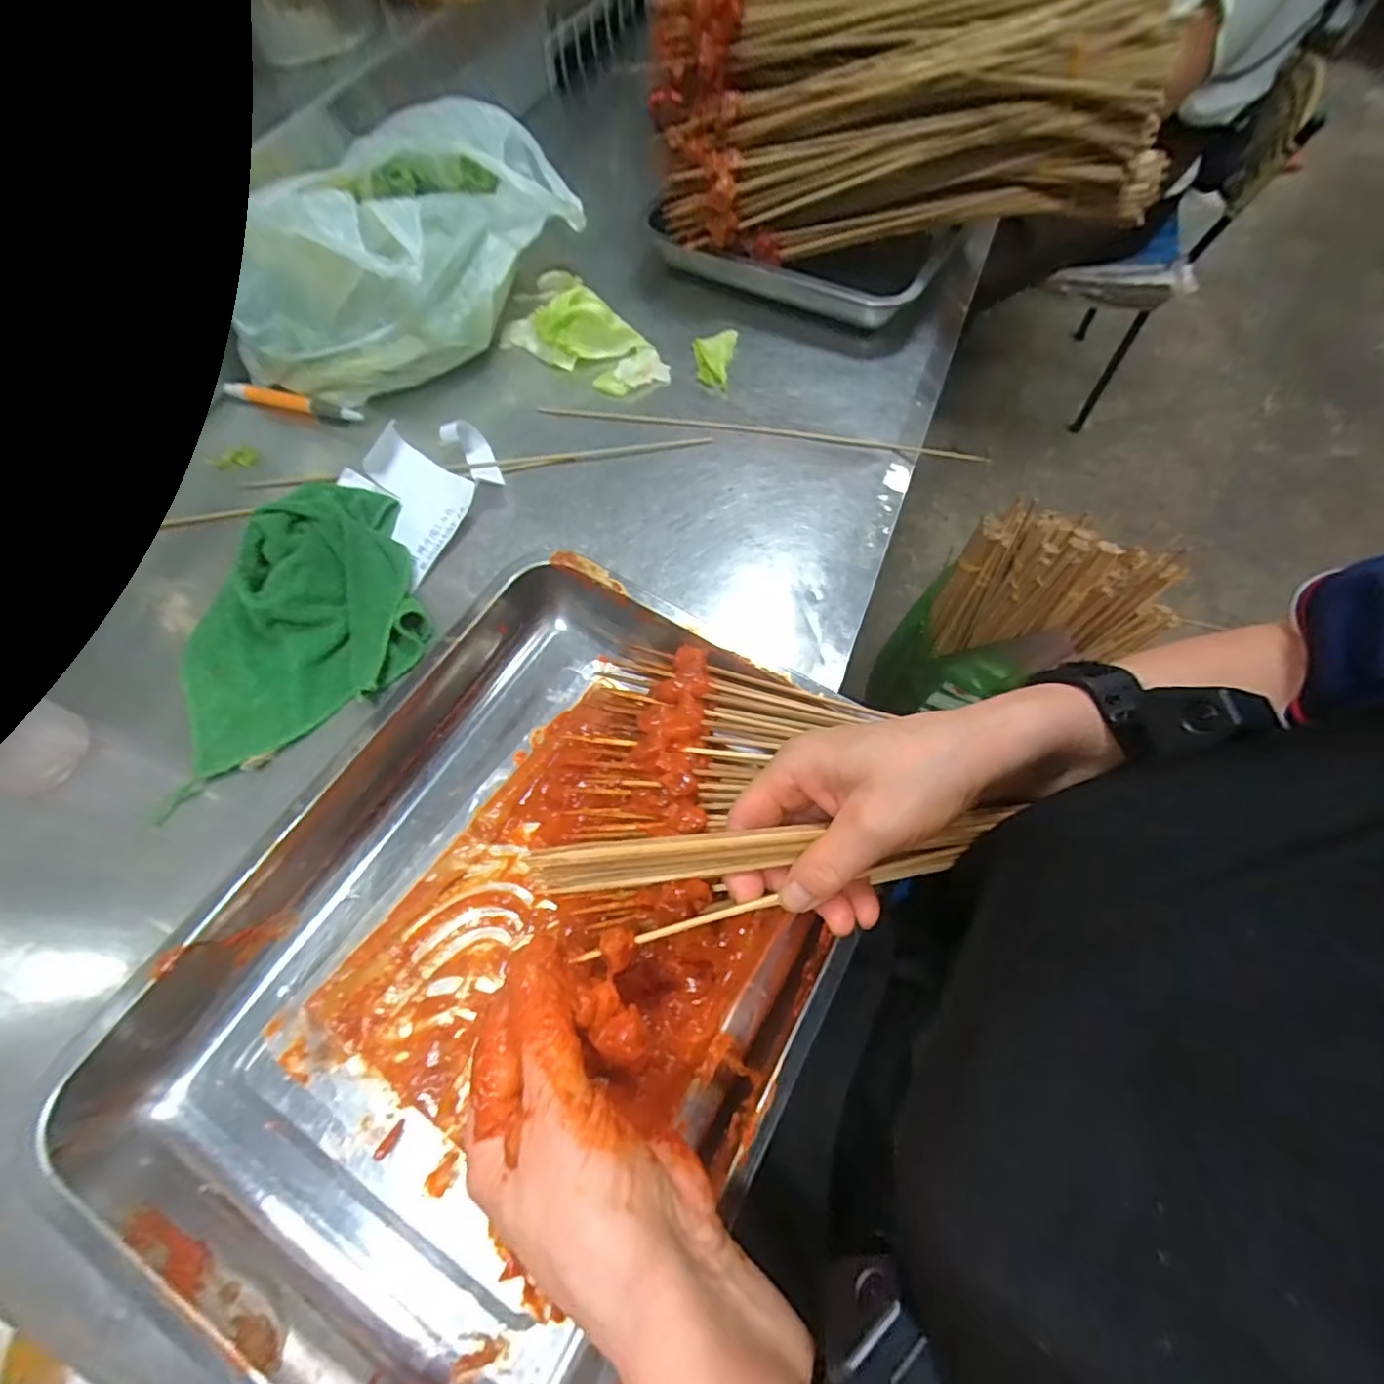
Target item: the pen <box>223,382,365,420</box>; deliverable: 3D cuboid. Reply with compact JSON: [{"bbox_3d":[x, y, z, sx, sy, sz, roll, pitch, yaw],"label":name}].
[{"bbox_3d":[-0.355,-0.260,0.536,0.132,0.017,0.015,13,63,9],"label":"pen"}]

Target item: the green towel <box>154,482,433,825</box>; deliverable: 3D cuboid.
[{"bbox_3d":[-0.283,-0.064,0.417,0.162,0.054,0.203,-21,64,-9],"label":"green towel"}]

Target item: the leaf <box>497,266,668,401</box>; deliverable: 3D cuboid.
[{"bbox_3d":[-0.105,-0.338,0.555,0.167,0.059,0.063,24,65,14],"label":"leaf"}]

